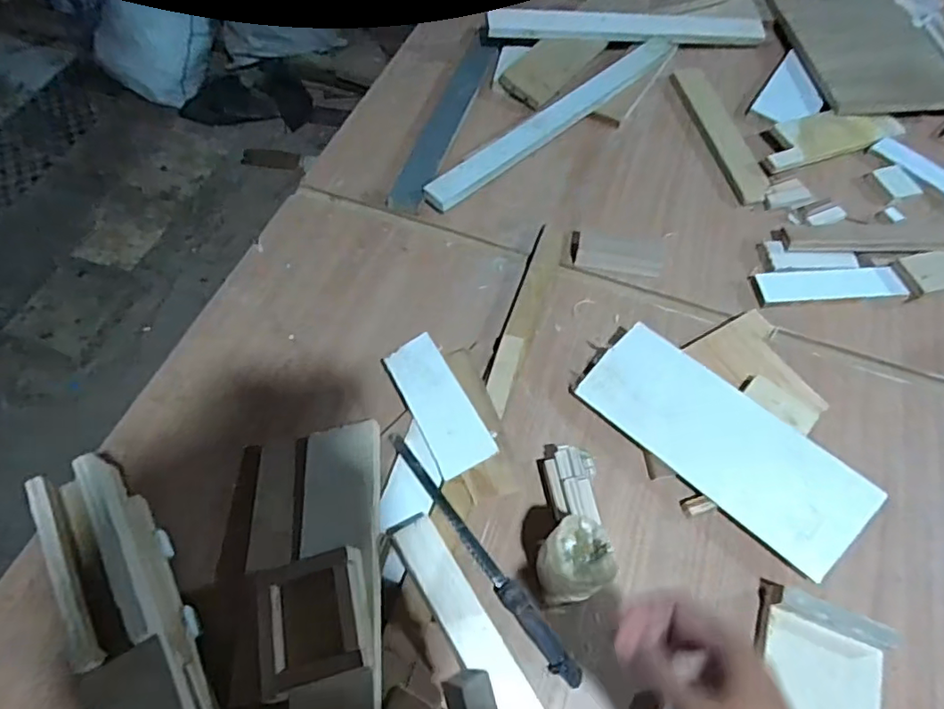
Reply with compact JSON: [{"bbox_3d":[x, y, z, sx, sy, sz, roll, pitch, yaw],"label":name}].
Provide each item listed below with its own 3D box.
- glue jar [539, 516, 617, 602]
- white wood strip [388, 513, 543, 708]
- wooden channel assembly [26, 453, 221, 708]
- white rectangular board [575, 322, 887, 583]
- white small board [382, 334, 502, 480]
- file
[{"bbox_3d":[0.102,0.196,0.544,0.064,0.114,0.064,1,60,-1],"label":"glue jar"},{"bbox_3d":[-0.005,0.256,0.543,0.043,0.014,0.227,-28,72,-21],"label":"white wood strip"},{"bbox_3d":[-0.316,0.236,0.523,0.083,0.086,0.299,-28,64,-16],"label":"wooden channel assembly"},{"bbox_3d":[0.276,0.095,0.635,0.307,0.009,0.118,39,89,21],"label":"white rectangular board"},{"bbox_3d":[-0.038,0.054,0.653,0.065,0.008,0.170,-28,65,-5],"label":"white small board"},{"bbox_3d":[0.009,0.201,0.593,0.025,0.019,0.302,-32,66,-18],"label":"file"}]

